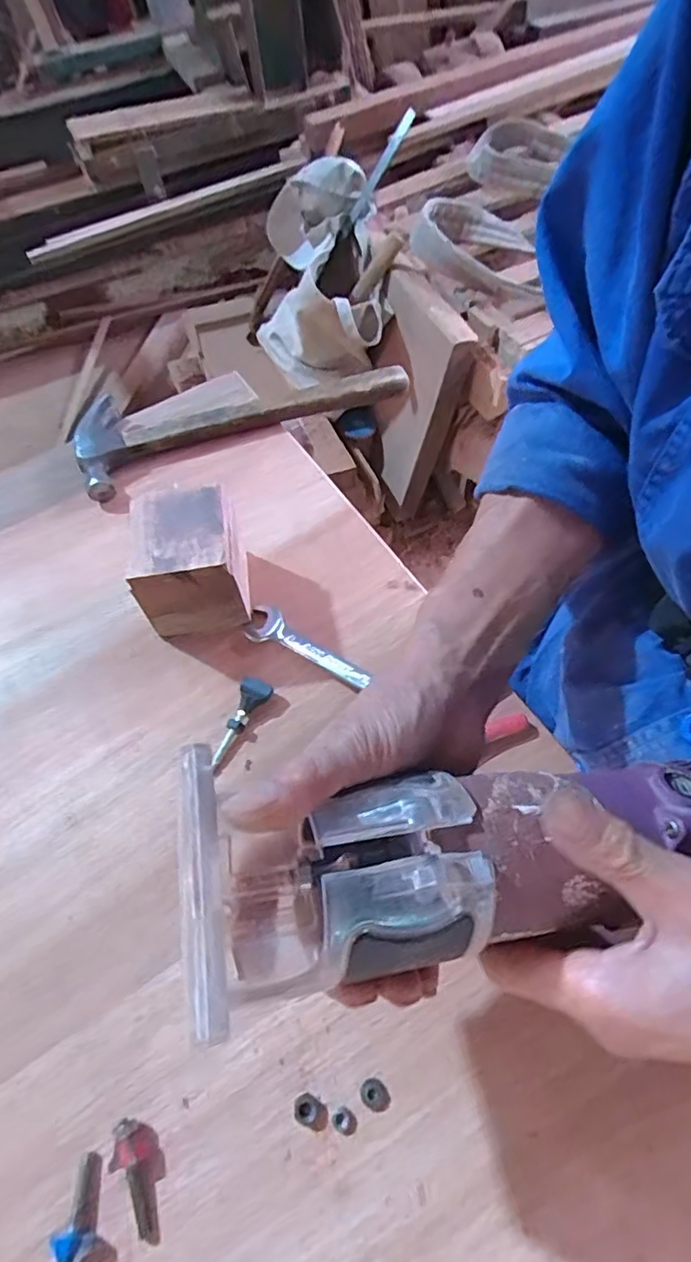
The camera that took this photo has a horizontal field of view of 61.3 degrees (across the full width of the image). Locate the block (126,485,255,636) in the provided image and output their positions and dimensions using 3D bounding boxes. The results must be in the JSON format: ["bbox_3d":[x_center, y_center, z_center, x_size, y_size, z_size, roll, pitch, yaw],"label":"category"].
[{"bbox_3d":[-0.115,-0.050,0.446,0.078,0.086,0.081,-9,61,-3],"label":"block"}]

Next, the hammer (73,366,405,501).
[{"bbox_3d":[-0.107,-0.227,0.577,0.321,0.030,0.103,-25,63,-11],"label":"hammer"}]

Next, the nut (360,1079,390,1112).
[{"bbox_3d":[0.016,0.254,0.319,0.016,0.005,0.013,22,65,14],"label":"nut"}]

